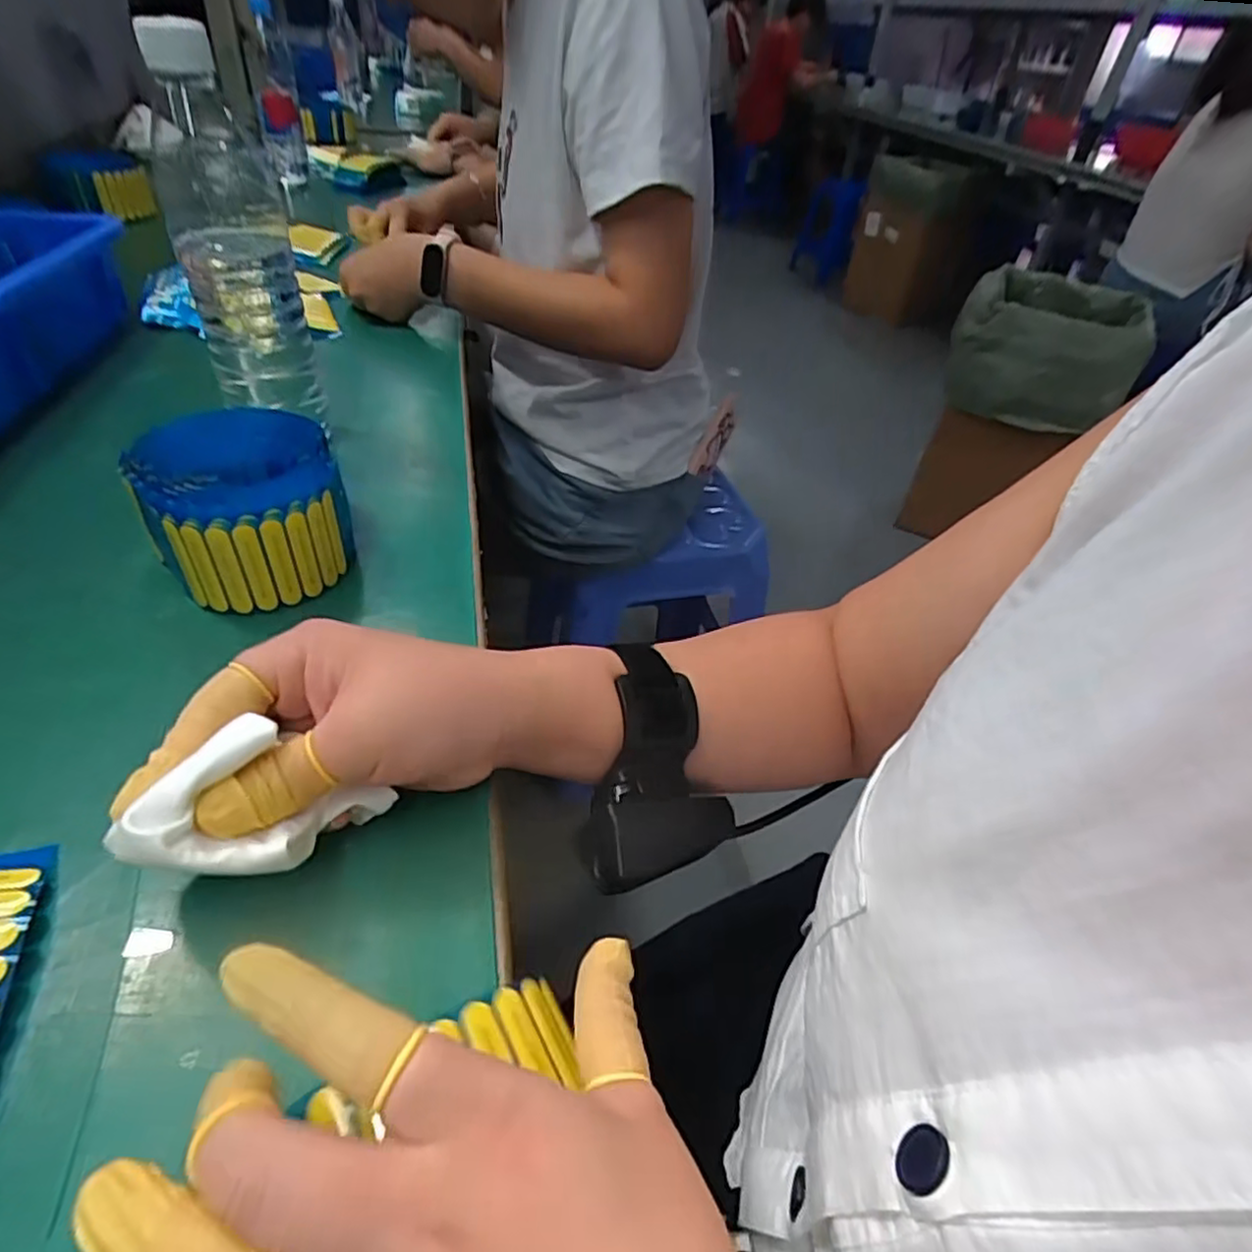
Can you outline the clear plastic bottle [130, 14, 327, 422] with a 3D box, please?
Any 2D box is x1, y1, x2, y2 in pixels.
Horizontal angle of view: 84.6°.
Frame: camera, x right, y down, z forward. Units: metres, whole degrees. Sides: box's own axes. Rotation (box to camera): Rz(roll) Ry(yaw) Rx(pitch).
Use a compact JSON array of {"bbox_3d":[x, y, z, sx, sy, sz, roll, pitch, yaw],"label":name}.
[{"bbox_3d":[-0.232,-0.220,0.412,0.061,0.206,0.066,-17,47,-25],"label":"clear plastic bottle"}]

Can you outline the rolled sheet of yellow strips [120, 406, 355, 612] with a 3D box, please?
[{"bbox_3d":[-0.206,-0.066,0.376,0.095,0.058,0.121,-14,45,-21],"label":"rolled sheet of yellow strips"}]

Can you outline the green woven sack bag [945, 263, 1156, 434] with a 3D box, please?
[{"bbox_3d":[0.962,-0.644,1.594,0.382,0.222,0.562,21,44,16],"label":"green woven sack bag"}]

